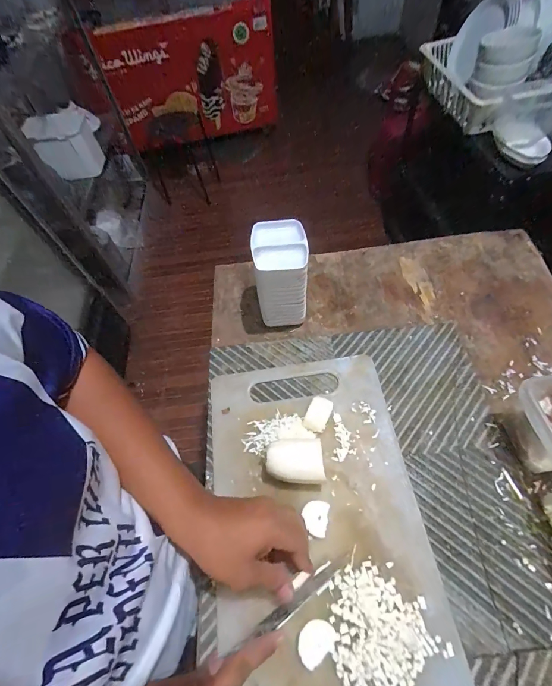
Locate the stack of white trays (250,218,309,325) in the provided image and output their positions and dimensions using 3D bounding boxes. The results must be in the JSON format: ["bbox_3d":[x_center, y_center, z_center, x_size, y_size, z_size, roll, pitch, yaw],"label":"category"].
[{"bbox_3d":[0.008,-0.105,0.537,0.079,0.146,0.100,-6,58,0],"label":"stack of white trays"}]

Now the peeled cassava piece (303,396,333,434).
[{"bbox_3d":[0.059,0.099,0.461,0.029,0.027,0.047,23,63,17],"label":"peeled cassava piece"}]

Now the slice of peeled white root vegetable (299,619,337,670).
[{"bbox_3d":[0.042,0.311,0.345,0.041,0.004,0.031,-33,62,-15],"label":"slice of peeled white root vegetable"}]

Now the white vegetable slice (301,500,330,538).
[{"bbox_3d":[0.048,0.214,0.407,0.031,0.006,0.040,11,60,11],"label":"white vegetable slice"}]

